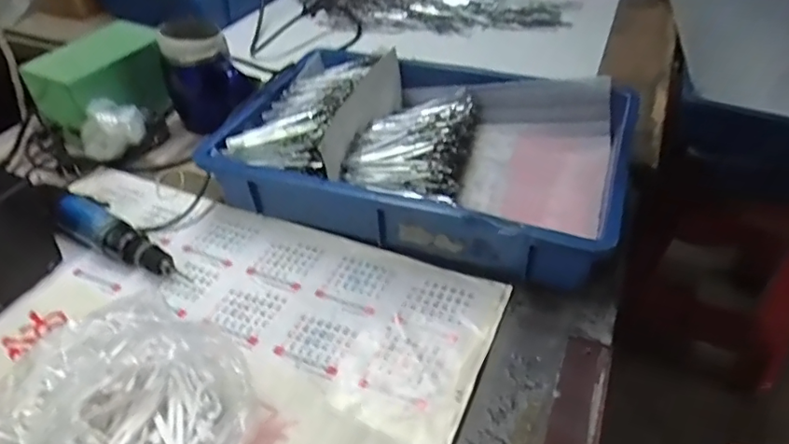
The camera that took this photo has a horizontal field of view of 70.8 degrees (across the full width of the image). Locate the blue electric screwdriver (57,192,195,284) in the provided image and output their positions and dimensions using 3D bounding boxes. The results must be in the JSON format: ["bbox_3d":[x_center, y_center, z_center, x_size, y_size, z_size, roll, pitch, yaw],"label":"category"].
[{"bbox_3d":[-0.292,0.018,0.573,0.186,0.042,0.042,23,48,29],"label":"blue electric screwdriver"}]

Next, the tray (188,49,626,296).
[{"bbox_3d":[0.031,-0.087,0.634,0.420,0.084,0.282,13,43,20],"label":"tray"}]

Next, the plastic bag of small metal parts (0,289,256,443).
[{"bbox_3d":[-0.205,0.133,0.409,0.192,0.081,0.142,13,43,20],"label":"plastic bag of small metal parts"}]

